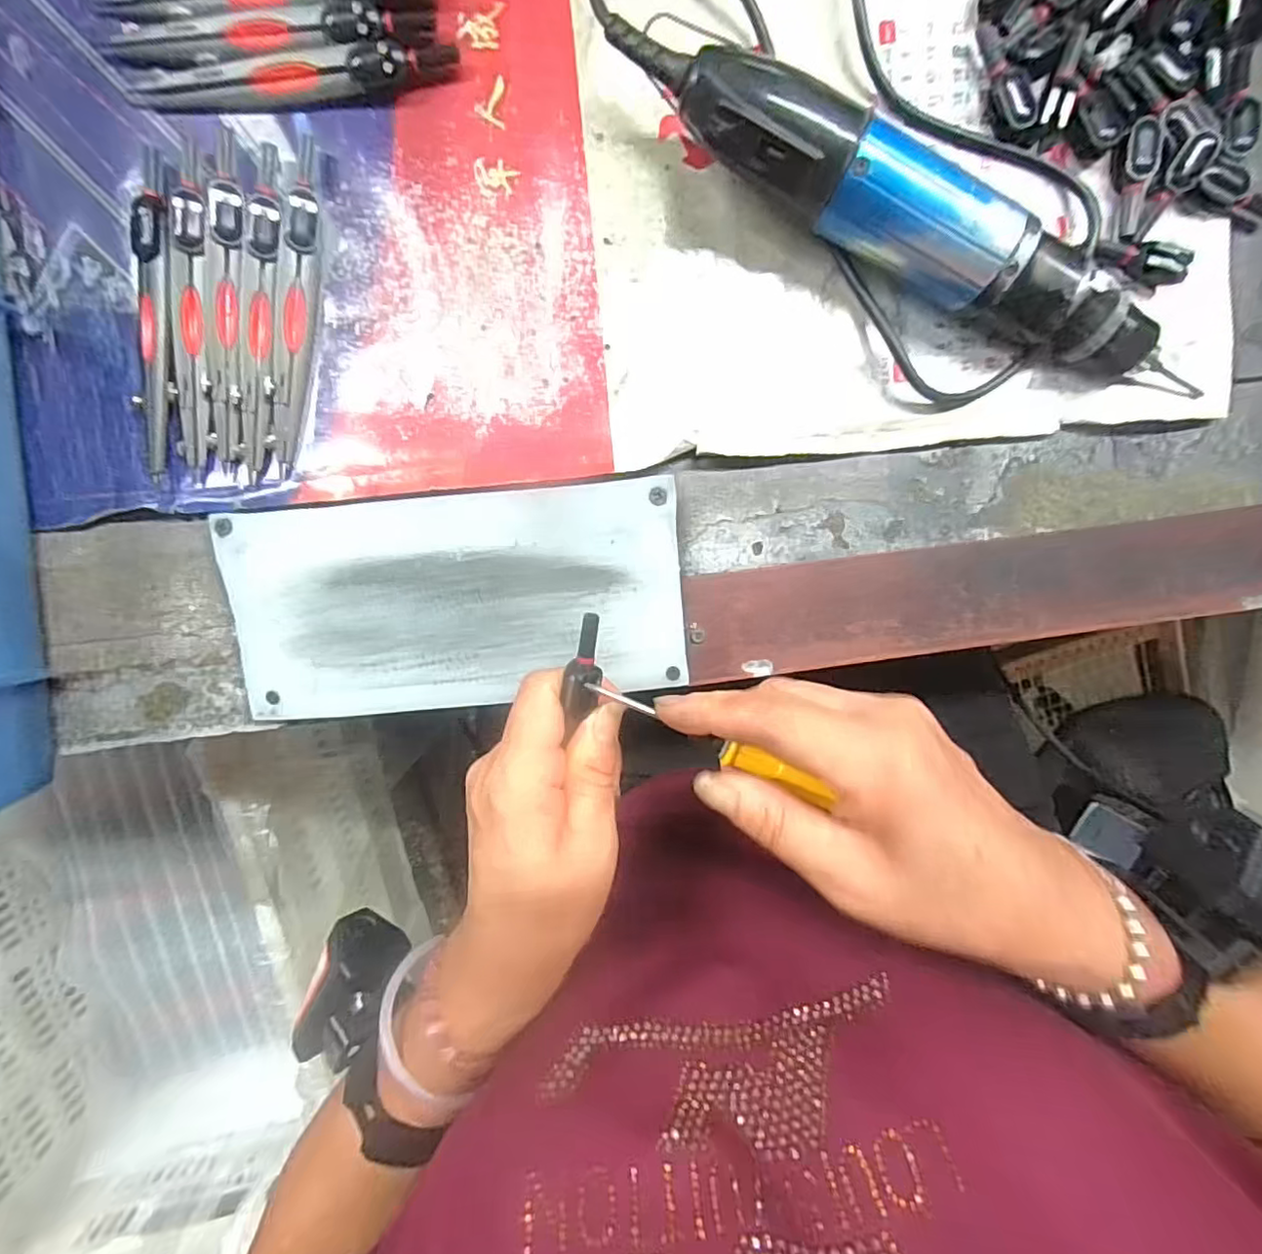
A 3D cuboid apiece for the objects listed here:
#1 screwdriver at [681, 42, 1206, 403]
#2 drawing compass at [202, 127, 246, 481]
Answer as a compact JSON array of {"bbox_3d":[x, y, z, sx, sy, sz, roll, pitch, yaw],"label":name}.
[{"bbox_3d":[0.127,-0.149,0.243,0.240,0.046,0.038,25,95,-5],"label":"screwdriver"},{"bbox_3d":[-0.167,-0.133,0.250,0.014,0.007,0.135,7,96,-3],"label":"drawing compass"}]

